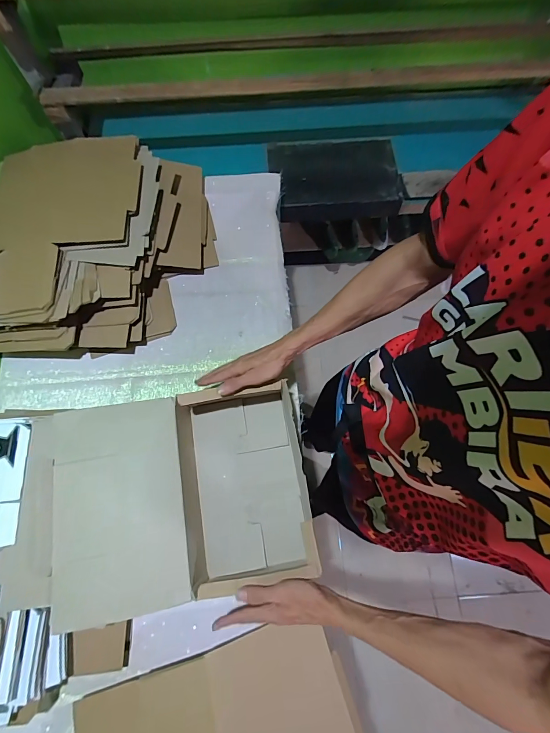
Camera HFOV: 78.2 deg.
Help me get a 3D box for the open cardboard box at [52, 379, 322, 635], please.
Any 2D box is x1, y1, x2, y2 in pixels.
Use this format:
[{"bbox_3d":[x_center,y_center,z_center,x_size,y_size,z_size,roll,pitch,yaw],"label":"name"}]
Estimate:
[{"bbox_3d":[-0.139,0.214,0.587,0.372,0.141,0.311,-8,73,-2],"label":"open cardboard box"}]

